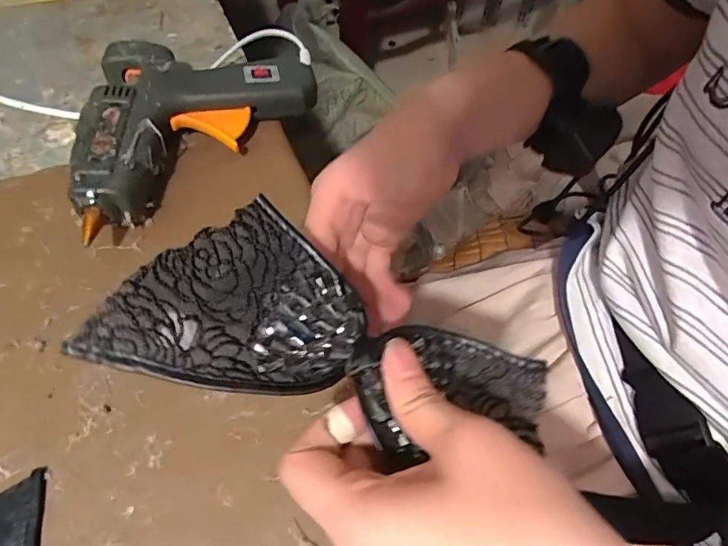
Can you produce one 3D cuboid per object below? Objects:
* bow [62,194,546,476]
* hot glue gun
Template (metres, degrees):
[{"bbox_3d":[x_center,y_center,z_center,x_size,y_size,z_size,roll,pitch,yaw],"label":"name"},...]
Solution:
[{"bbox_3d":[-0.013,0.026,0.217,0.193,0.022,0.088,16,60,-6],"label":"bow"},{"bbox_3d":[-0.113,-0.101,0.352,0.156,0.046,0.158,-6,61,-6],"label":"hot glue gun"}]

